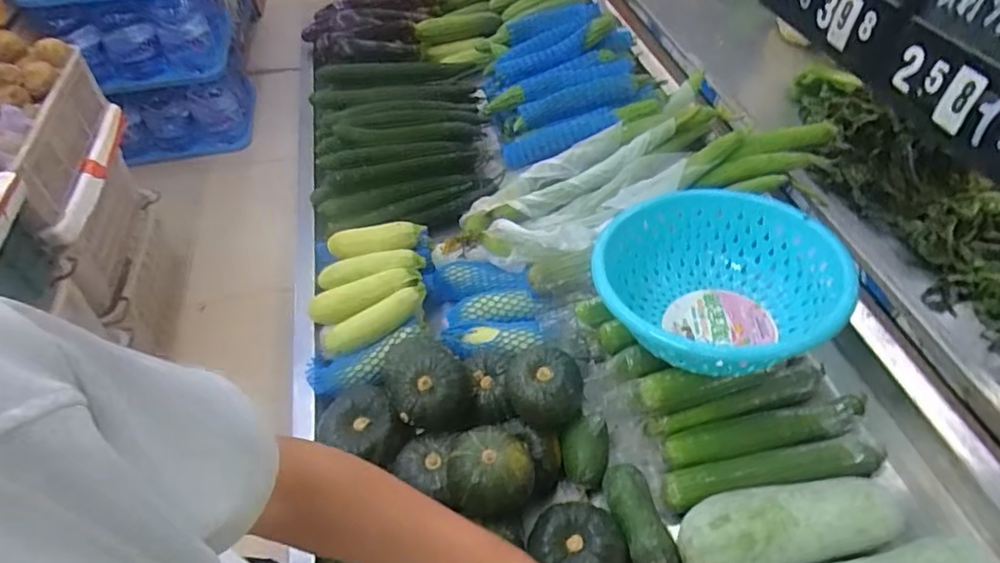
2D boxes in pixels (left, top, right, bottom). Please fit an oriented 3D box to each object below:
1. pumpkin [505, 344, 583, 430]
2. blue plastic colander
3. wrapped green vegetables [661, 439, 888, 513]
[{"bbox_3d":[0.060,0.143,0.769,0.099,0.062,0.095,0,49,1],"label":"pumpkin"},{"bbox_3d":[0.300,0.004,0.790,0.279,0.146,0.310,-6,49,-4],"label":"blue plastic colander"},{"bbox_3d":[0.350,0.240,0.732,0.282,0.042,0.052,-6,49,-4],"label":"wrapped green vegetables"}]

